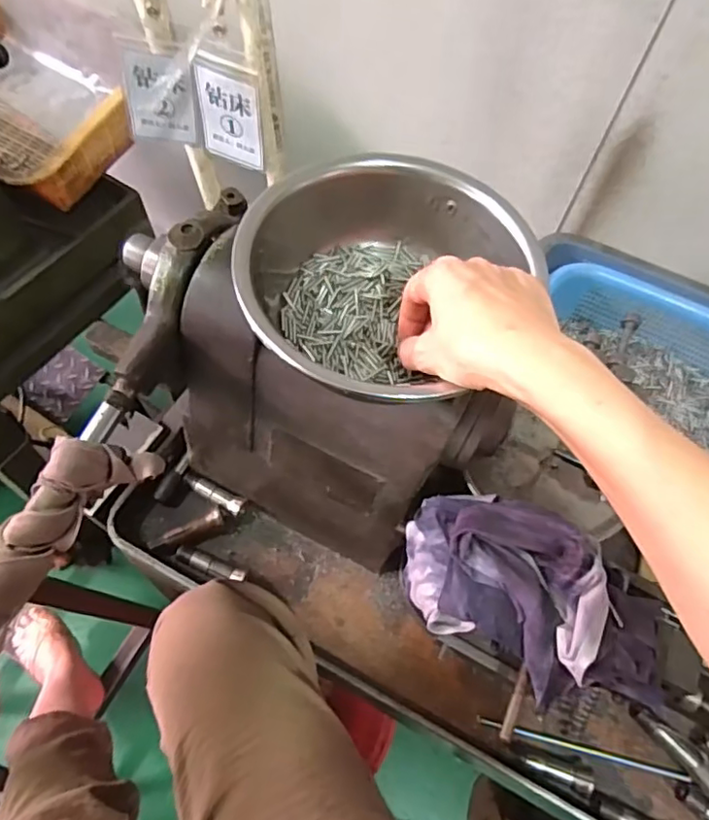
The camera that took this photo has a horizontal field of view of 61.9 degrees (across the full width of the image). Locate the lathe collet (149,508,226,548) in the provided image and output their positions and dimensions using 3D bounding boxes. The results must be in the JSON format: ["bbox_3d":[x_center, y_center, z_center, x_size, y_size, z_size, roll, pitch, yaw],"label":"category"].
[{"bbox_3d":[-0.167,0.120,0.586,0.074,0.014,0.018,-23,66,-16],"label":"lathe collet"}]

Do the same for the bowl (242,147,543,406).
[{"bbox_3d":[0.013,-0.081,0.366,0.152,0.069,0.174,29,64,11],"label":"bowl"}]

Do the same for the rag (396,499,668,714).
[{"bbox_3d":[0.112,0.121,0.378,0.172,0.069,0.087,33,64,13],"label":"rag"}]

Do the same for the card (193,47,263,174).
[{"bbox_3d":[-0.112,-0.263,0.529,0.063,0.107,0.006,21,63,3],"label":"card"}]

